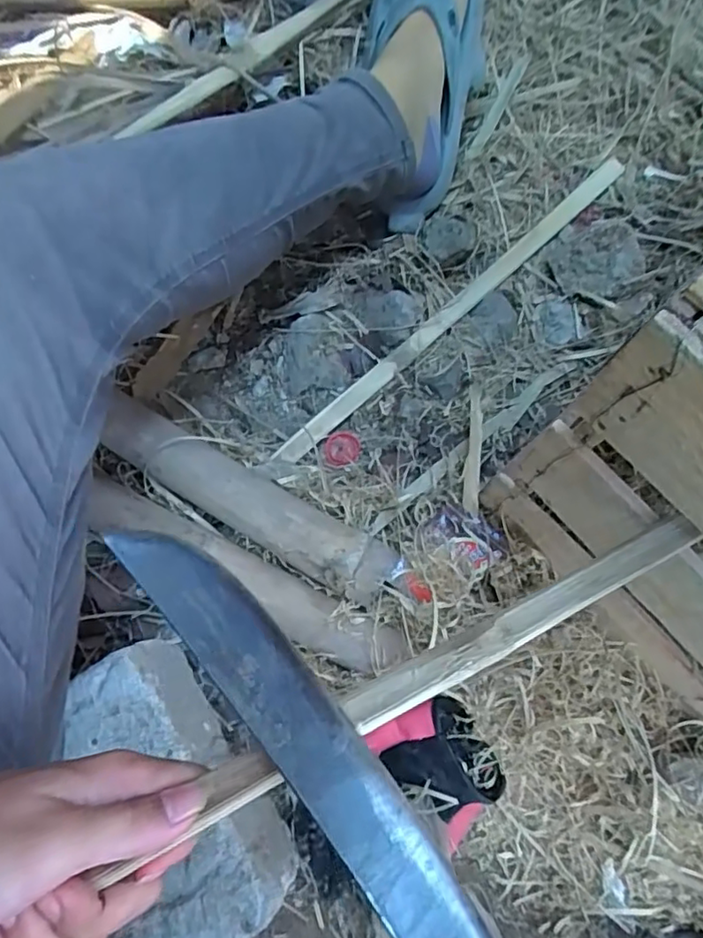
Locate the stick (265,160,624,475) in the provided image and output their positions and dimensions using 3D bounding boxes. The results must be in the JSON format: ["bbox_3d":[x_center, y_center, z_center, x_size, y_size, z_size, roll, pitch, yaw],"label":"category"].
[{"bbox_3d":[0.101,-0.166,0.607,0.487,0.018,0.026,-42,78,-12],"label":"stick"}]

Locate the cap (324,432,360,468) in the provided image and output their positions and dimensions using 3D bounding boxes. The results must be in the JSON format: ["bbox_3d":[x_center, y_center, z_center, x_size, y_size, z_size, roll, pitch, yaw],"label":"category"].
[{"bbox_3d":[-0.009,-0.019,0.579,0.033,0.012,0.036,0,74,-1],"label":"cap"}]

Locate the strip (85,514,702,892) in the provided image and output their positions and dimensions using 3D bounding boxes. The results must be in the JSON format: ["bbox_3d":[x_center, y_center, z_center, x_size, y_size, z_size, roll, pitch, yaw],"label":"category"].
[{"bbox_3d":[0.000,0.112,0.269,0.401,0.004,0.020,-25,58,-14],"label":"strip"}]

